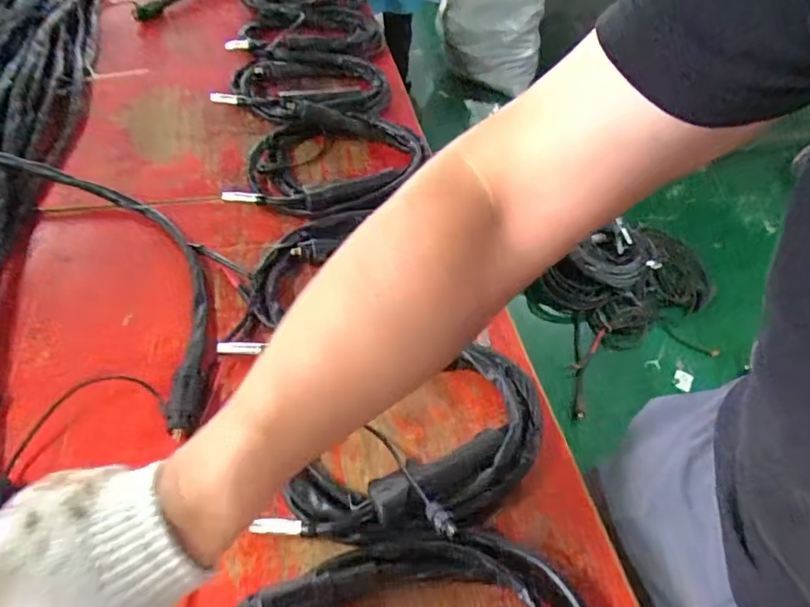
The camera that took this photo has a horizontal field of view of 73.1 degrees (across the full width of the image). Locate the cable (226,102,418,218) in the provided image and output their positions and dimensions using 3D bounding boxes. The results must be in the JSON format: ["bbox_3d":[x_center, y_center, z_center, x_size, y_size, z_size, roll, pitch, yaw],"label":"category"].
[{"bbox_3d":[-0.117,-0.246,0.894,0.274,0.041,0.247,7,49,0],"label":"cable"}]

